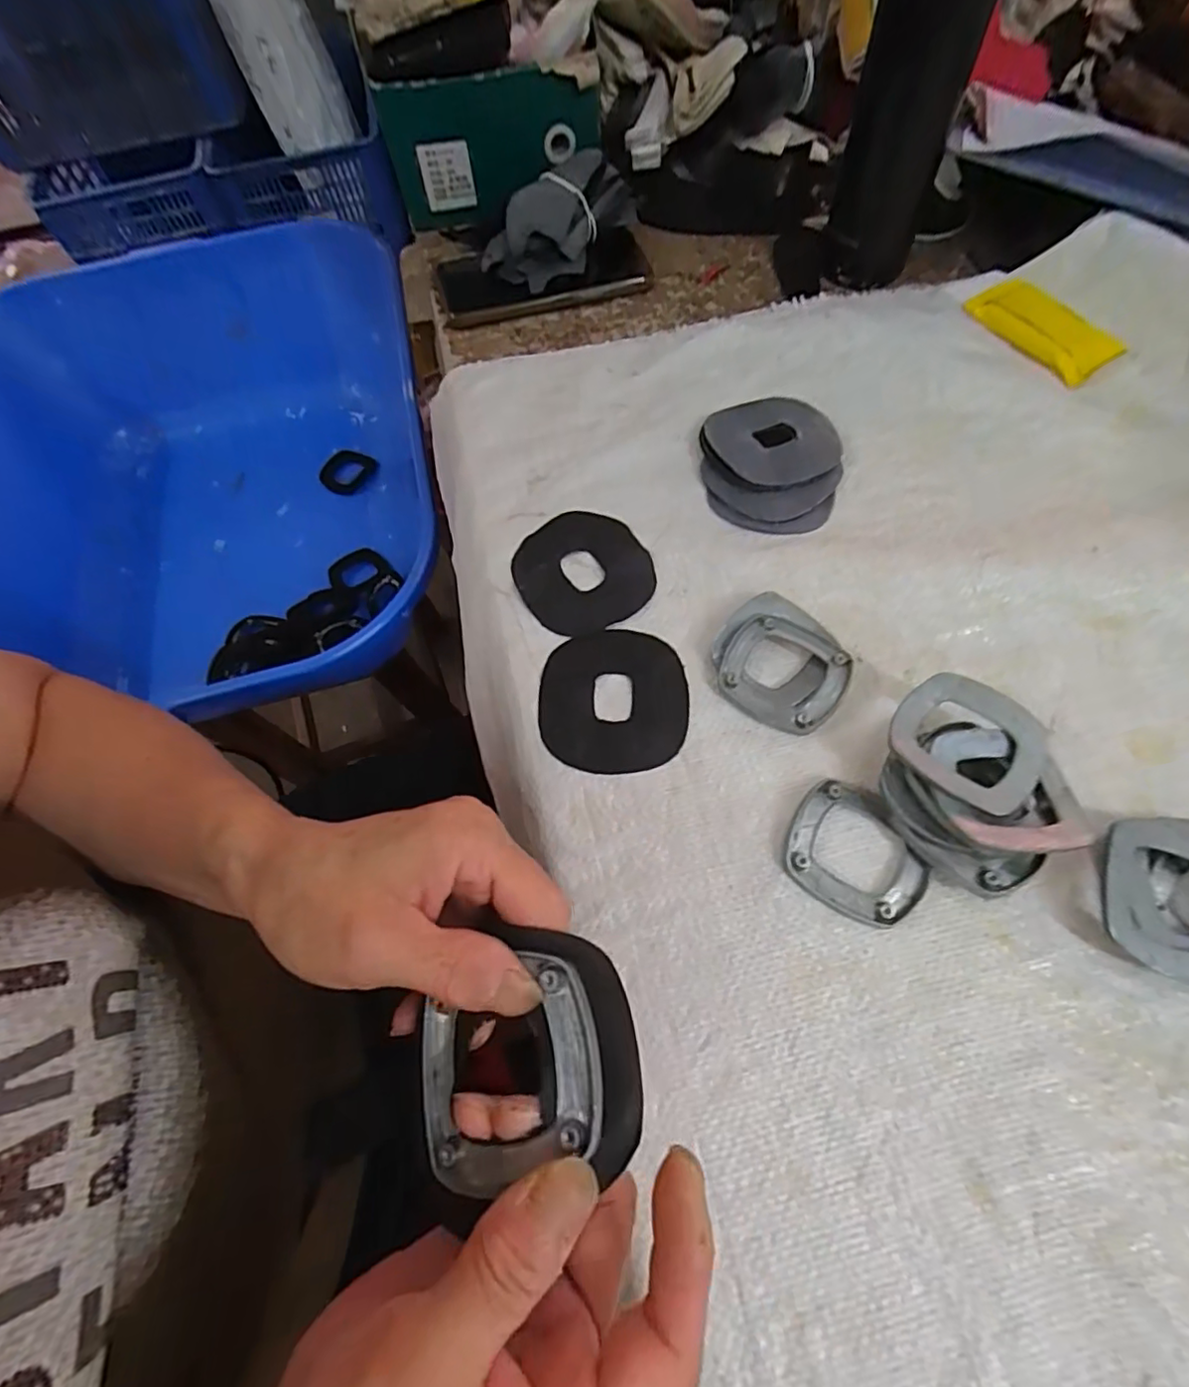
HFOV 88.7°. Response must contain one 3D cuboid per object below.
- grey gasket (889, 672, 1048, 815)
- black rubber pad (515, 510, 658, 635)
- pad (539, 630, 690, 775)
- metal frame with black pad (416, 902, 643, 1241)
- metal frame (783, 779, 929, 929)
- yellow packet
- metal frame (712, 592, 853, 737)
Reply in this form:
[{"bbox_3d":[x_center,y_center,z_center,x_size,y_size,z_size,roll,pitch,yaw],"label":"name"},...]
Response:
[{"bbox_3d":[0.170,0.021,0.277,0.063,0.007,0.059,36,71,18],"label":"grey gasket"},{"bbox_3d":[-0.007,-0.072,0.356,0.076,0.007,0.080,-27,65,-10],"label":"black rubber pad"},{"bbox_3d":[0.010,0.003,0.321,0.075,0.004,0.079,-2,63,3],"label":"pad"},{"bbox_3d":[-0.023,0.108,0.186,0.069,0.019,0.074,-16,64,-4],"label":"metal frame with black pad"},{"bbox_3d":[0.121,0.071,0.278,0.061,0.008,0.055,29,69,17],"label":"metal frame"},{"bbox_3d":[0.309,-0.254,0.425,0.050,0.011,0.099,-31,66,-12],"label":"yellow packet"},{"bbox_3d":[0.099,-0.016,0.321,0.069,0.012,0.065,38,71,20],"label":"metal frame"}]

